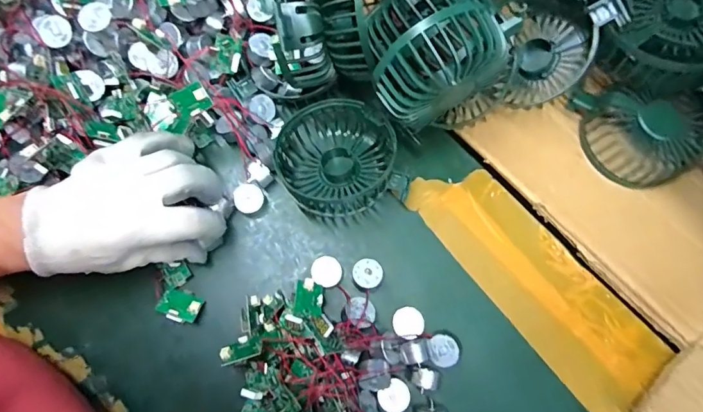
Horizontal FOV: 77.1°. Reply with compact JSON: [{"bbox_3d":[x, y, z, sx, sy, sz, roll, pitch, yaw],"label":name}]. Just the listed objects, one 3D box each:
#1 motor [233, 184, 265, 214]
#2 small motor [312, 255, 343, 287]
[{"bbox_3d":[-0.082,-0.006,0.355,0.022,0.010,0.023,0,77,0],"label":"motor"},{"bbox_3d":[-0.019,0.051,0.341,0.022,0.015,0.023,0,77,0],"label":"small motor"}]

